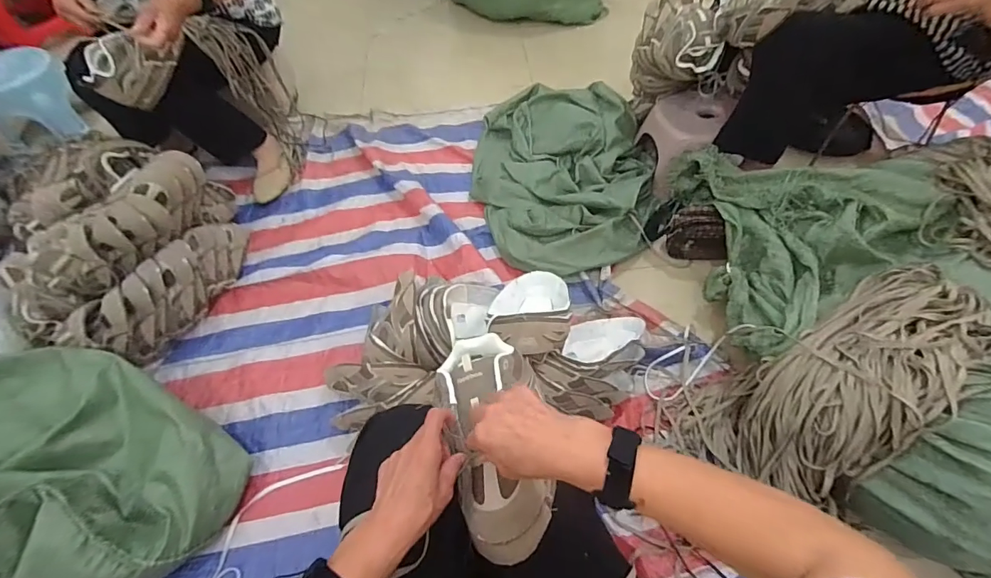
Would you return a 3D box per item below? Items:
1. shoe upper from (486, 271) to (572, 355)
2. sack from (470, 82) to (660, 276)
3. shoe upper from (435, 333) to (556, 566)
[{"bbox_3d":[0.070,0.041,0.910,0.155,0.071,0.236,4,24,5],"label":"shoe upper"},{"bbox_3d":[0.188,-0.330,1.211,0.483,0.124,0.625,-2,57,1],"label":"sack"},{"bbox_3d":[-0.005,0.169,0.518,0.120,0.048,0.257,-11,57,-4],"label":"shoe upper"}]

